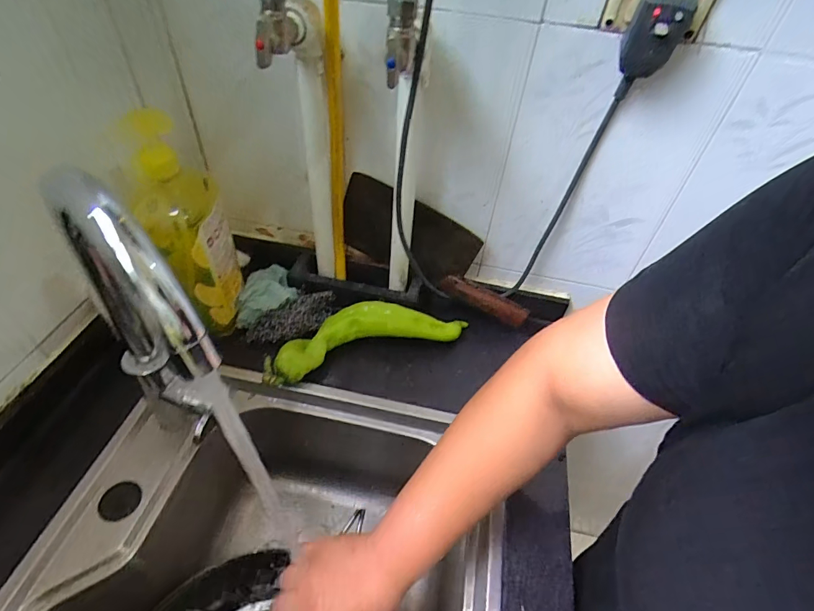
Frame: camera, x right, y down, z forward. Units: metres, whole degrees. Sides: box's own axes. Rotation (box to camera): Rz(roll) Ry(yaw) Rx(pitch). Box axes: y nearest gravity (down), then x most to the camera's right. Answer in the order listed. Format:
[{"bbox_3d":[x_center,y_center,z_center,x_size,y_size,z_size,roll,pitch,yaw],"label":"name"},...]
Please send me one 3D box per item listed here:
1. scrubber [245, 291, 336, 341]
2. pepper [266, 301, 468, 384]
[{"bbox_3d":[-0.152,0.016,0.577,0.120,0.023,0.047,-23,53,-25],"label":"scrubber"},{"bbox_3d":[-0.050,0.037,0.568,0.274,0.046,0.082,-16,50,-19],"label":"pepper"}]

